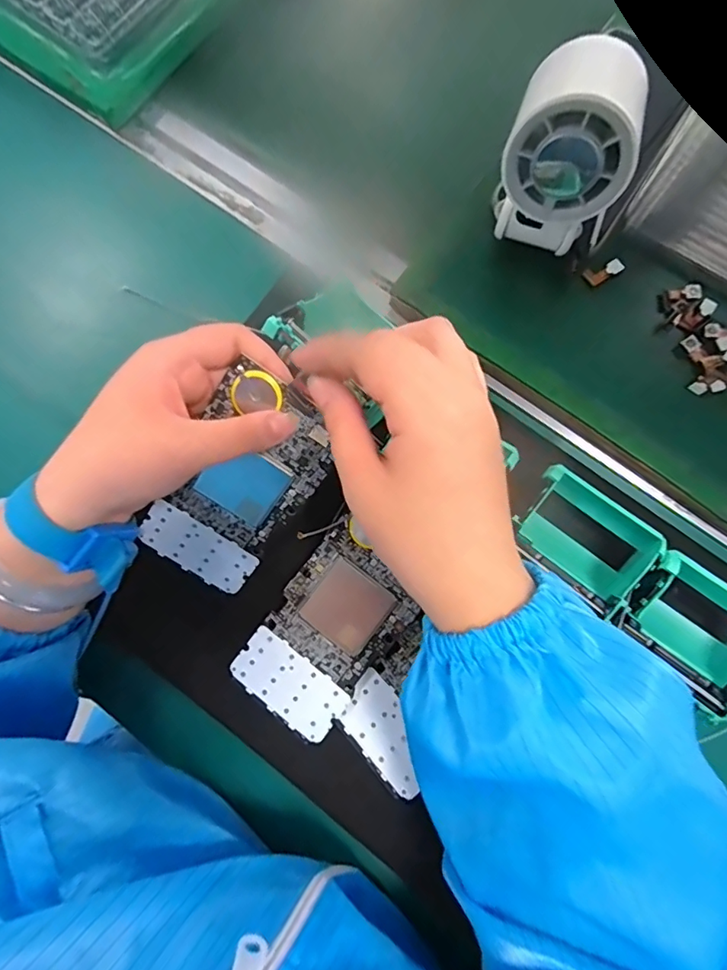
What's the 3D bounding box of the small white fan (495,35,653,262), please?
[{"bbox_3d":[0.115,-0.186,0.274,0.068,0.104,0.088,18,82,2],"label":"small white fan"}]

